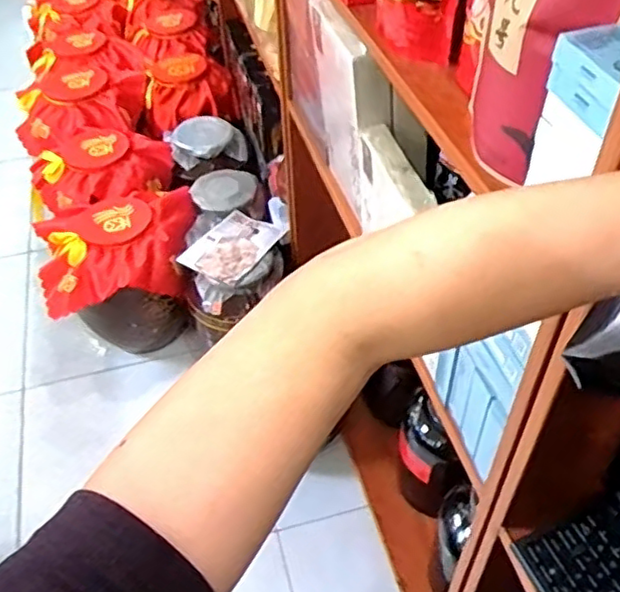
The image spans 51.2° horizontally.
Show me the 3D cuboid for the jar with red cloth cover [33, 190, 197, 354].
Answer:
[{"bbox_3d":[-0.471,-0.070,1.609,0.354,0.263,0.332,-1,46,1],"label":"jar with red cloth cover"}]

